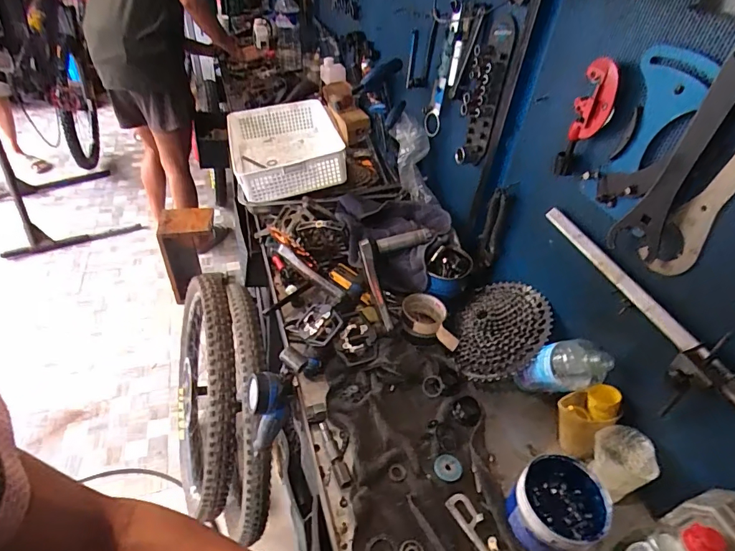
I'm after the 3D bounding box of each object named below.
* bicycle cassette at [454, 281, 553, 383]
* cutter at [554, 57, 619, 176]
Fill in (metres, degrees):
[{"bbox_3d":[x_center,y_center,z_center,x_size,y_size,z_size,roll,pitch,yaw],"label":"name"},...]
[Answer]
[{"bbox_3d":[0.221,0.082,0.738,0.171,0.051,0.194,-9,46,36],"label":"bicycle cassette"},{"bbox_3d":[0.294,-0.203,0.576,0.023,0.153,0.052,-20,47,-25],"label":"cutter"}]

